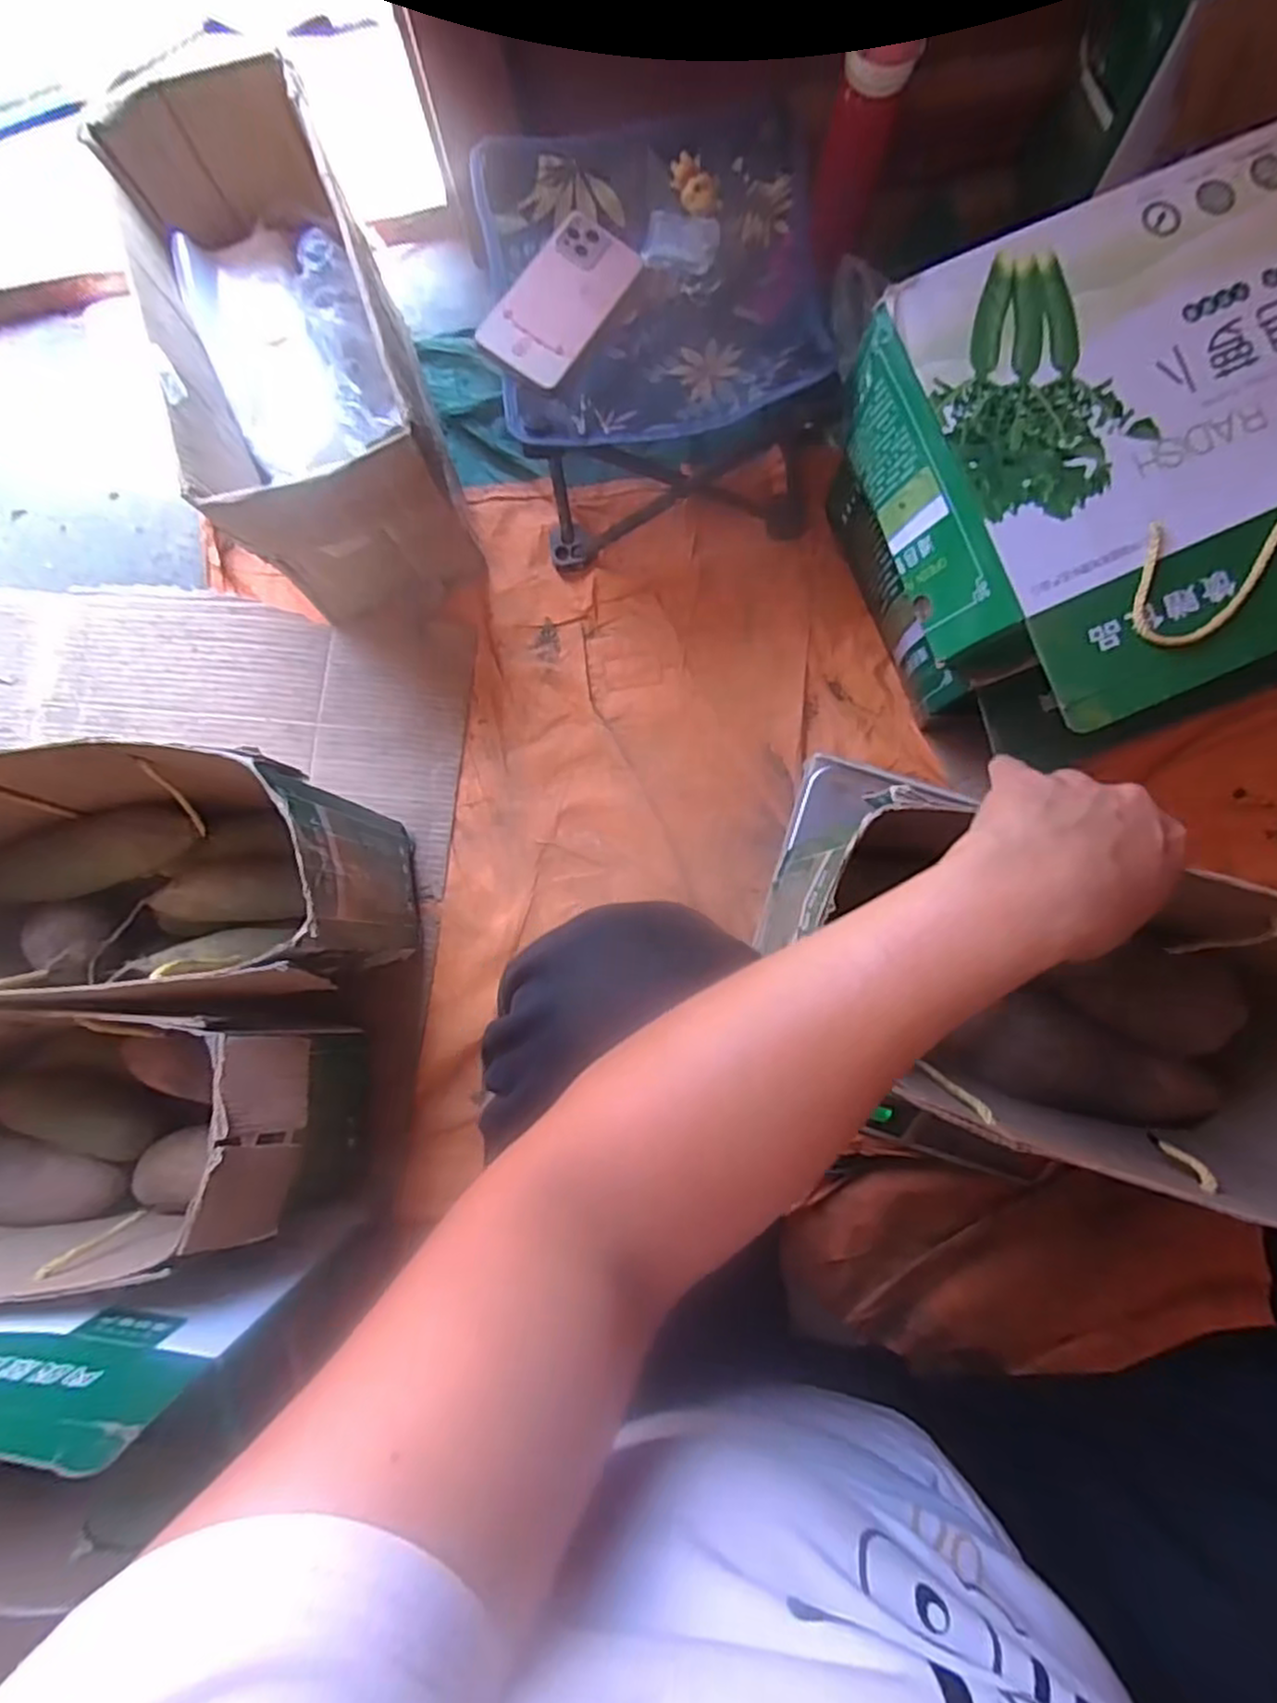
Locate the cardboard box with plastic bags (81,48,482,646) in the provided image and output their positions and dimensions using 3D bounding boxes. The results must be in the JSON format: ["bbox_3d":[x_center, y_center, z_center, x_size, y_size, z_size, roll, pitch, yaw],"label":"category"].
[{"bbox_3d":[-0.301,-0.431,0.702,0.184,0.278,0.362,-18,84,1],"label":"cardboard box with plastic bags"}]

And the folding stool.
[{"bbox_3d":[0.018,-0.473,0.717,0.279,0.223,0.278,-11,83,1],"label":"folding stool"}]

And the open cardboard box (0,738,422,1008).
[{"bbox_3d":[-0.412,0.024,0.612,0.375,0.262,0.185,-3,84,2],"label":"open cardboard box"}]

